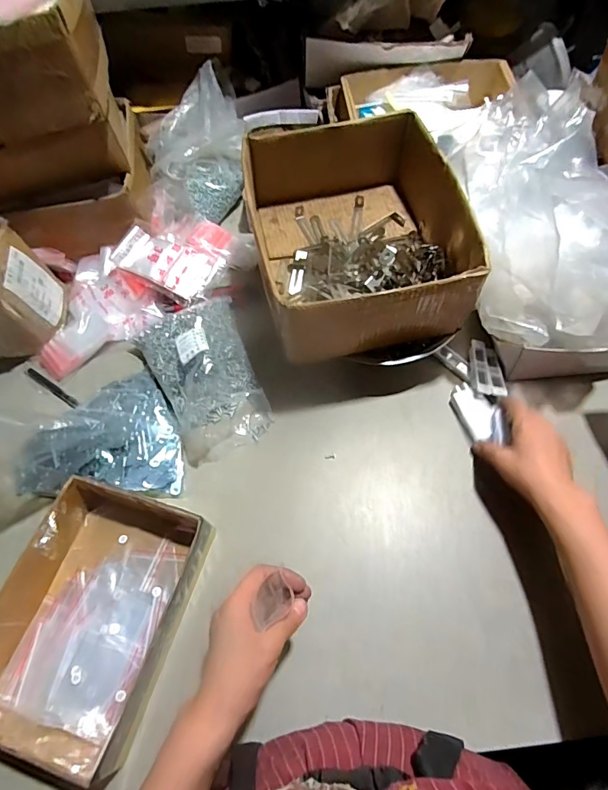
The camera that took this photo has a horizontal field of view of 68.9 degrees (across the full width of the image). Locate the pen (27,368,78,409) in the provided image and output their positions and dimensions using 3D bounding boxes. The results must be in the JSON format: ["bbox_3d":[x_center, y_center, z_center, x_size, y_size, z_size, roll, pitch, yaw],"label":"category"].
[{"bbox_3d":[-0.376,-0.012,0.660,0.112,0.005,0.012,31,68,17],"label":"pen"}]

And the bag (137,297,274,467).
[{"bbox_3d":[-0.139,-0.034,0.624,0.143,0.085,0.219,-25,64,-9],"label":"bag"}]

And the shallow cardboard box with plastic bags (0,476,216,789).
[{"bbox_3d":[-0.235,0.241,0.493,0.190,0.074,0.255,14,64,10],"label":"shallow cardboard box with plastic bags"}]

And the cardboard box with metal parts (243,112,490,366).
[{"bbox_3d":[0.067,-0.219,0.602,0.252,0.119,0.306,-12,63,-3],"label":"cardboard box with metal parts"}]

